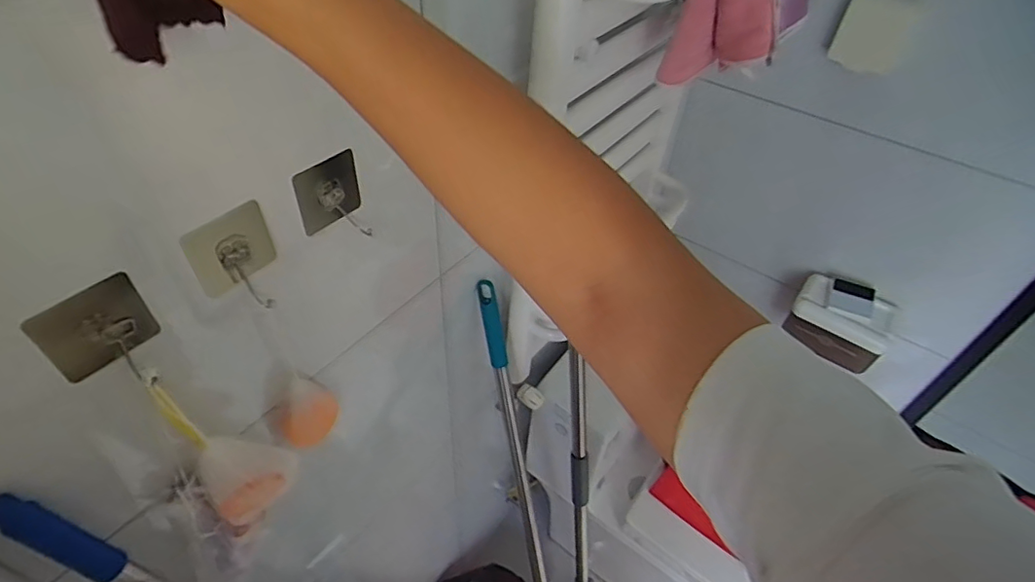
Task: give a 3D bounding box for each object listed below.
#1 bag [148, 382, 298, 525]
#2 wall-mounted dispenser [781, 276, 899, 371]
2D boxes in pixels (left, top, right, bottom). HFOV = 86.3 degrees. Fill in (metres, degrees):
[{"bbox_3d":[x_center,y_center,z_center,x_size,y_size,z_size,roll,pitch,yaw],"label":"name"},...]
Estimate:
[{"bbox_3d":[-0.246,0.146,0.482,0.074,0.170,0.044,-9,47,-13],"label":"bag"},{"bbox_3d":[0.689,0.070,1.179,0.190,0.159,0.106,32,51,25],"label":"wall-mounted dispenser"}]

